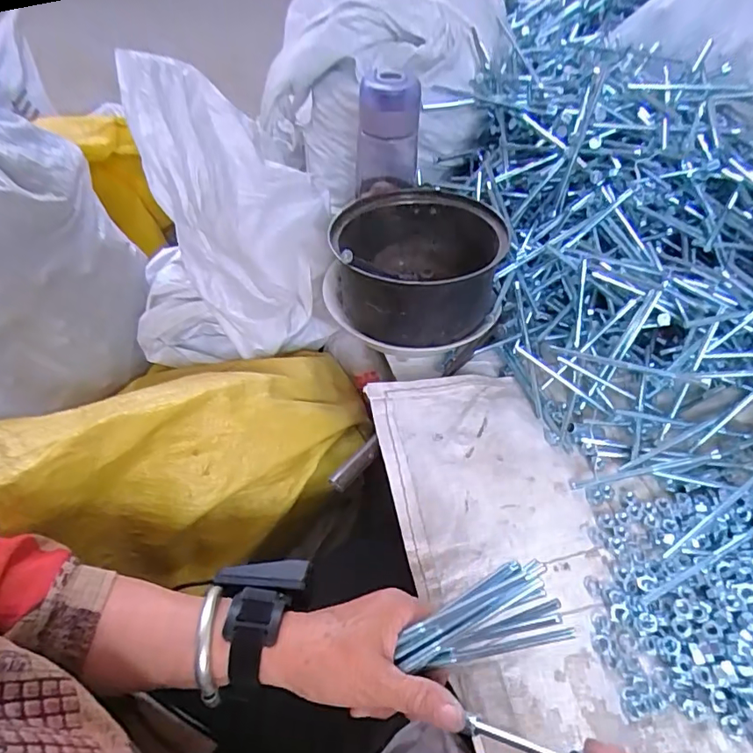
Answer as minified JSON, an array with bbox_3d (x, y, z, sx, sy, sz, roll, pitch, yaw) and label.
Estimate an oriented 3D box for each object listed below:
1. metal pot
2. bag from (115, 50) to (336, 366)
[{"bbox_3d":[0.037,-0.106,0.536,0.177,0.100,0.160,-1,49,-1],"label":"metal pot"},{"bbox_3d":[-0.159,-0.152,0.568,0.211,0.280,0.171,-4,49,-4],"label":"bag"}]

